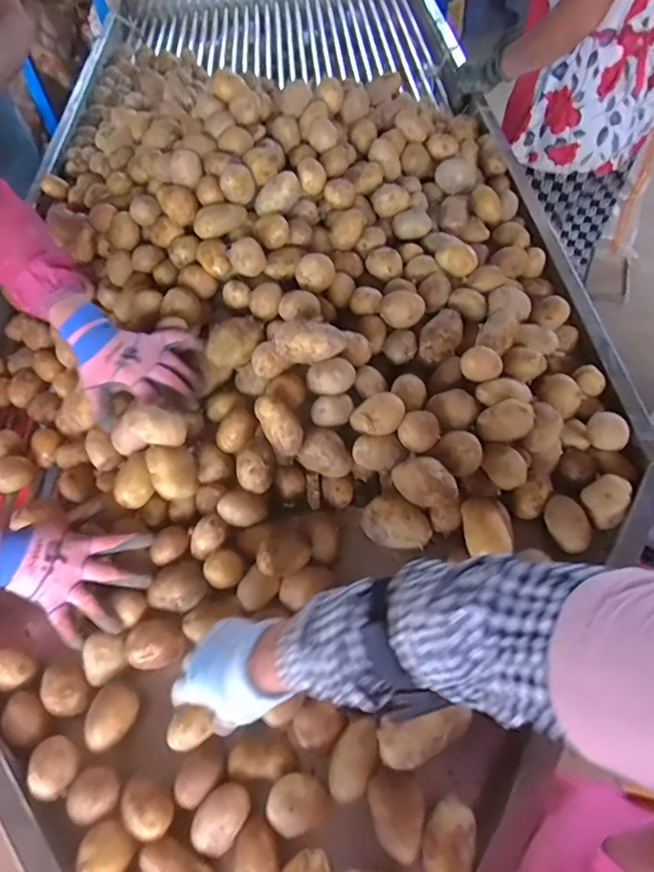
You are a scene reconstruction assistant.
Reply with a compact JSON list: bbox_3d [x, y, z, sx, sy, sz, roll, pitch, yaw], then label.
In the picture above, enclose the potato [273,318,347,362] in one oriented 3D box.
[{"bbox_3d":[-0.021,-0.118,0.651,0.086,0.041,0.041,3,52,8],"label":"potato"}]

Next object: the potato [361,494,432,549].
[{"bbox_3d":[0.082,0.103,0.622,0.081,0.040,0.046,21,56,21],"label":"potato"}]

